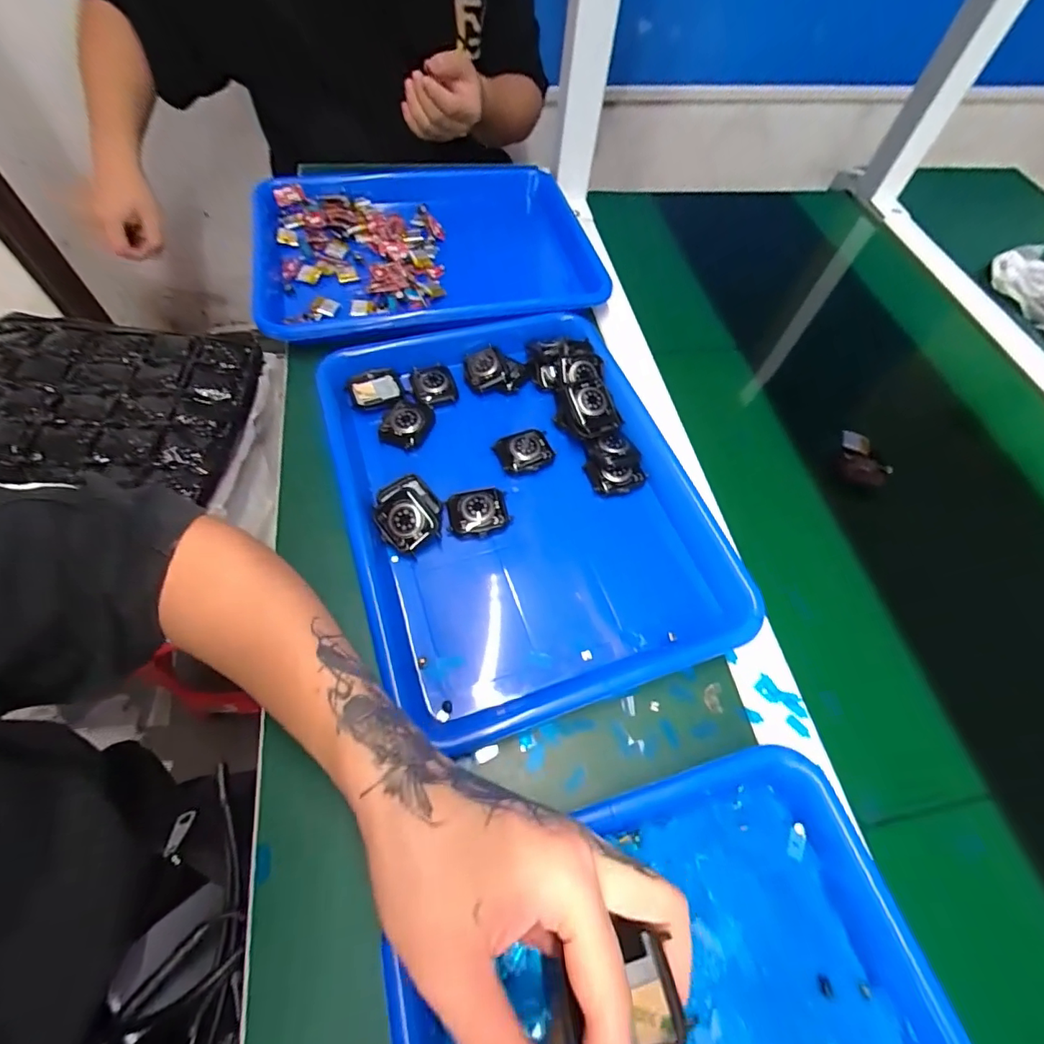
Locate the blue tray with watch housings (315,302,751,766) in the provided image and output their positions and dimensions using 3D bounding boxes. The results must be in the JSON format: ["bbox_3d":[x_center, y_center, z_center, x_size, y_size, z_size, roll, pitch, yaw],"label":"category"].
[{"bbox_3d":[-0.003,-0.028,0.383,0.256,0.034,0.330,-15,61,-13],"label":"blue tray with watch housings"}]

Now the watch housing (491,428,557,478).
[{"bbox_3d":[0.002,-0.058,0.414,0.047,0.012,0.038,-25,64,-18],"label":"watch housing"}]

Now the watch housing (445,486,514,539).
[{"bbox_3d":[-0.033,-0.007,0.376,0.046,0.014,0.035,-6,60,-8],"label":"watch housing"}]

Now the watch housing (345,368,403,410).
[{"bbox_3d":[-0.129,-0.115,0.438,0.046,0.013,0.038,-14,61,-12],"label":"watch housing"}]

